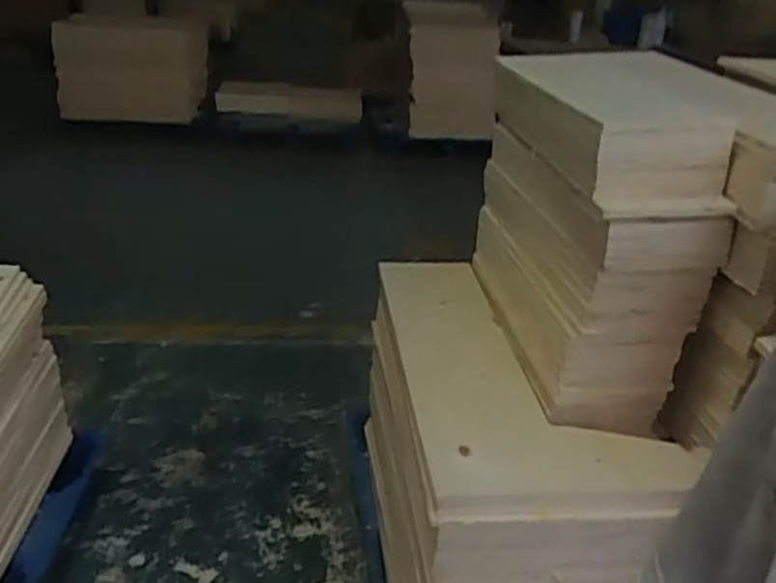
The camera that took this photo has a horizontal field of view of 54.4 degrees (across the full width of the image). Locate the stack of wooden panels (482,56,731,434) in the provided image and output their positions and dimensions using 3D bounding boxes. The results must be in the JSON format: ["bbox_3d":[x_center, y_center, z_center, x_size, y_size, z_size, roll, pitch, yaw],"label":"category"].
[{"bbox_3d":[0.348,-0.104,1.368,0.258,0.487,0.484,0,25,-9],"label":"stack of wooden panels"}]

